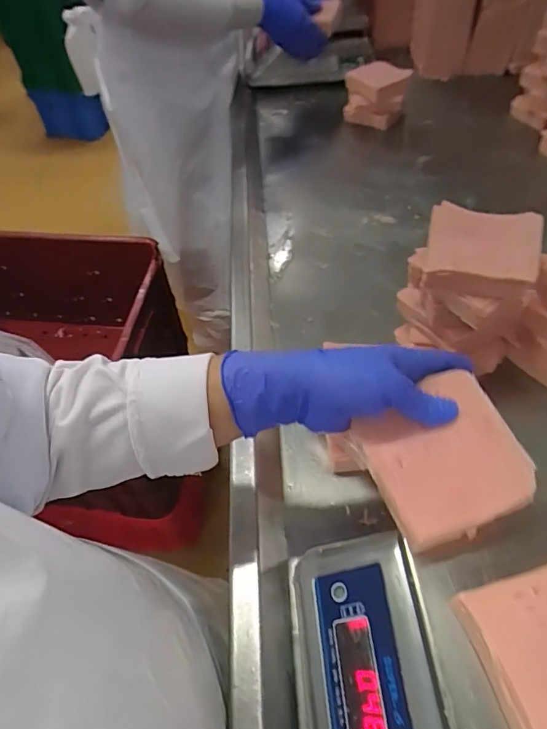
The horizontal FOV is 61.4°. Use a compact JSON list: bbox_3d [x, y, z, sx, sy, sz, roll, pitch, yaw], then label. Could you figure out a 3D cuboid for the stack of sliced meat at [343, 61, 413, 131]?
[{"bbox_3d":[0.197,-0.519,0.896,0.102,0.098,0.074,37,63,27],"label":"stack of sliced meat"}]

